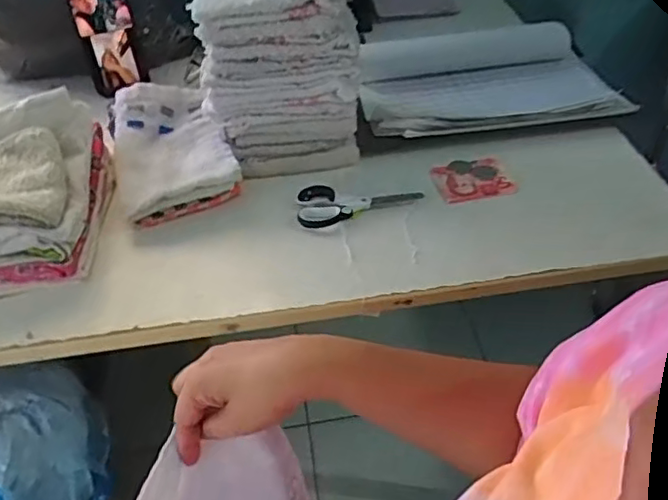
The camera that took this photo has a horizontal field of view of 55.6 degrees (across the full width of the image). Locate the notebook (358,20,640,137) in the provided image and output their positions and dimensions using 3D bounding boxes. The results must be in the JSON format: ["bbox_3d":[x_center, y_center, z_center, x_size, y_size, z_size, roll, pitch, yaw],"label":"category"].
[{"bbox_3d":[0.193,-0.222,0.829,0.301,0.053,0.215,-6,42,-2],"label":"notebook"}]

